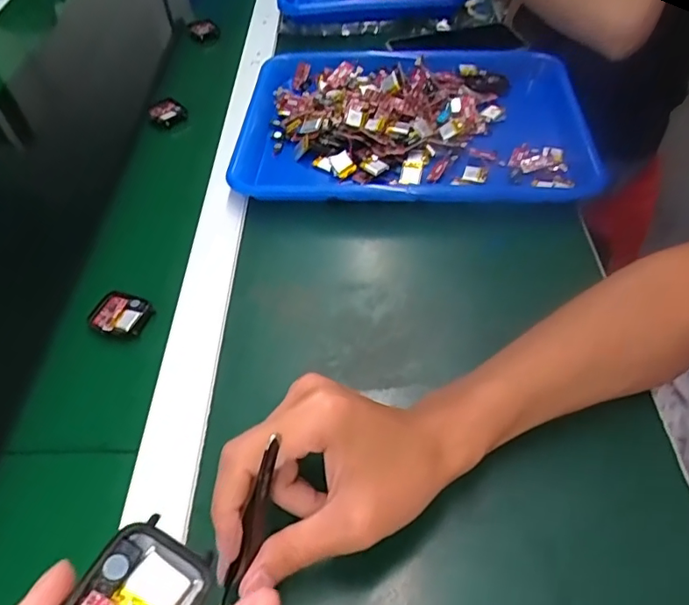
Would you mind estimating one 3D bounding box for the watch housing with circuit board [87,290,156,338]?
[{"bbox_3d":[-0.176,0.010,0.423,0.041,0.011,0.038,18,55,18],"label":"watch housing with circuit board"}]

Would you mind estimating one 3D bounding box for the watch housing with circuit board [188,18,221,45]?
[{"bbox_3d":[-0.196,-0.380,0.751,0.041,0.018,0.046,-12,52,-5],"label":"watch housing with circuit board"}]

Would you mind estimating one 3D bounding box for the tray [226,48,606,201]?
[{"bbox_3d":[0.071,-0.191,0.546,0.341,0.037,0.248,1,52,6],"label":"tray"}]

